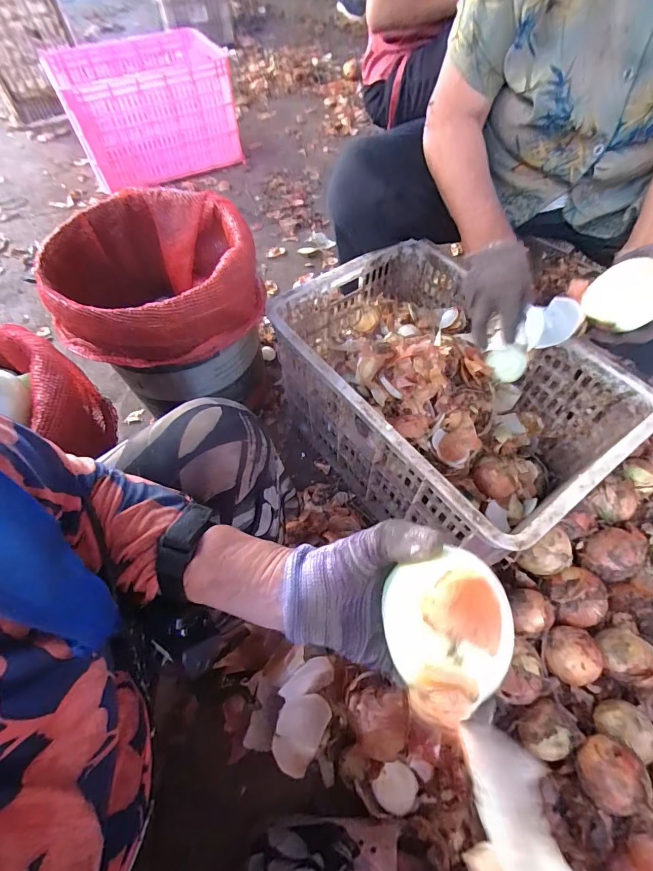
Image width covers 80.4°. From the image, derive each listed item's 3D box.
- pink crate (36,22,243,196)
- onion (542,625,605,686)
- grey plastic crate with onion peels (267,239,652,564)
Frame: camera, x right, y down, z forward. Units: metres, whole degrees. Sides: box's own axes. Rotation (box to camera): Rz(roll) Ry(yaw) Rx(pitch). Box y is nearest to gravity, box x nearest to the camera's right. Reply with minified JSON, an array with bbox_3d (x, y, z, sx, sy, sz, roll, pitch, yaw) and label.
[{"bbox_3d":[-0.594,-1.116,1.325,0.532,0.278,0.423,-18,62,-11],"label":"pink crate"},{"bbox_3d":[0.365,0.330,0.579,0.067,0.055,0.074,-11,61,-6],"label":"onion"},{"bbox_3d":[0.186,-0.063,0.700,0.359,0.263,0.520,-34,65,-18],"label":"grey plastic crate with onion peels"}]

